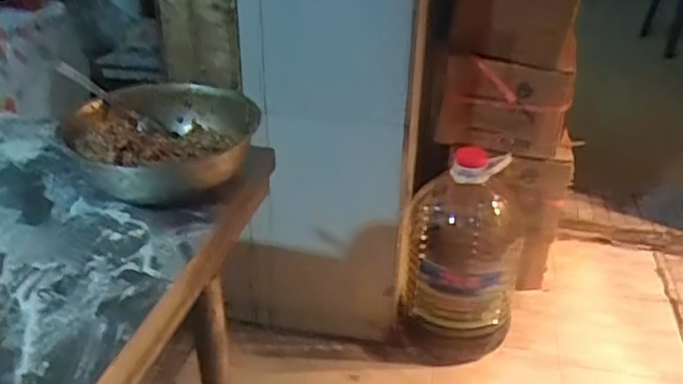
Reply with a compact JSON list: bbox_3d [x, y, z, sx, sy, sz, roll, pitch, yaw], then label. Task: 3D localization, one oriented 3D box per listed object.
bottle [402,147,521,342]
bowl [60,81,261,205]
[{"bbox_3d":[0.287,0.123,1.564,0.270,0.409,0.234,7,31,9],"label":"bottle"},{"bbox_3d":[-0.219,-0.052,0.814,0.209,0.100,0.201,2,29,-1],"label":"bowl"}]

